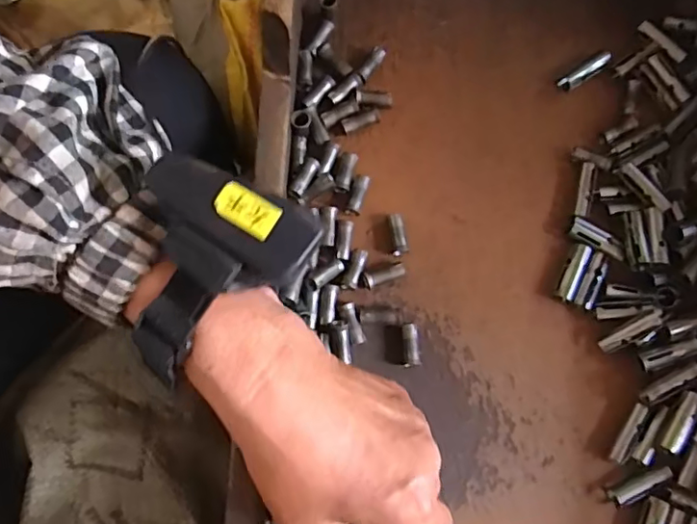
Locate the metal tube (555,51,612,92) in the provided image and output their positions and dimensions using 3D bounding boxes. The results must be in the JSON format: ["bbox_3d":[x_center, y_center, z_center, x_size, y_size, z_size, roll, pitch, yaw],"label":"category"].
[{"bbox_3d":[0.159,-0.128,0.387,0.038,0.012,0.010,-33,81,-7],"label":"metal tube"}]

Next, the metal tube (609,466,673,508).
[{"bbox_3d":[0.169,0.129,0.332,0.037,0.006,0.010,-26,80,-5],"label":"metal tube"}]

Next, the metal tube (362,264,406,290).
[{"bbox_3d":[0.022,0.009,0.353,0.027,0.009,0.009,-16,79,-4],"label":"metal tube"}]

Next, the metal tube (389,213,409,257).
[{"bbox_3d":[0.031,-0.017,0.358,0.010,0.007,0.026,-8,92,-2],"label":"metal tube"}]

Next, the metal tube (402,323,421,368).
[{"bbox_3d":[0.037,0.050,0.343,0.009,0.008,0.024,-4,79,-1],"label":"metal tube"}]

